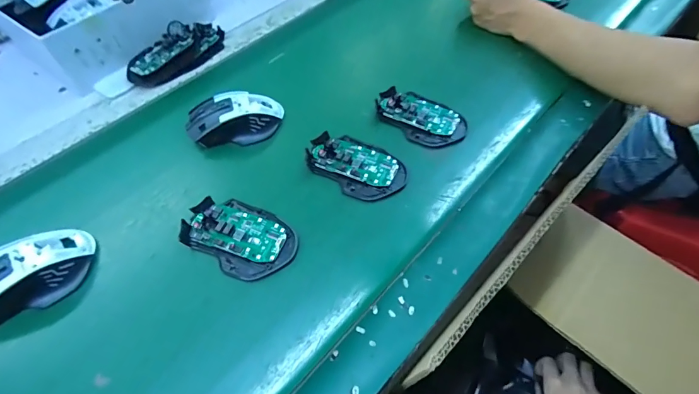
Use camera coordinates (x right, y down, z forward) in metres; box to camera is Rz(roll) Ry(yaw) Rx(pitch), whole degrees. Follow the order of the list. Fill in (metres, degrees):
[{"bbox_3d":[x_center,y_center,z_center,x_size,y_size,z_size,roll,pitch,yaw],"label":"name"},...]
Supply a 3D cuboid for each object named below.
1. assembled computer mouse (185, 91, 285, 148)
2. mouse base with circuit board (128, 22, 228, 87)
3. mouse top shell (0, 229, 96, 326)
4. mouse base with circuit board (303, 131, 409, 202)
[{"bbox_3d":[-0.137,-0.094,0.469,0.111,0.034,0.066,-18,57,-11],"label":"assembled computer mouse"},{"bbox_3d":[-0.246,-0.213,0.550,0.067,0.038,0.154,35,63,23],"label":"mouse base with circuit board"},{"bbox_3d":[-0.304,0.075,0.361,0.119,0.041,0.065,-30,60,-18],"label":"mouse top shell"},{"bbox_3d":[0.008,-0.038,0.437,0.114,0.016,0.071,24,59,17],"label":"mouse base with circuit board"}]

